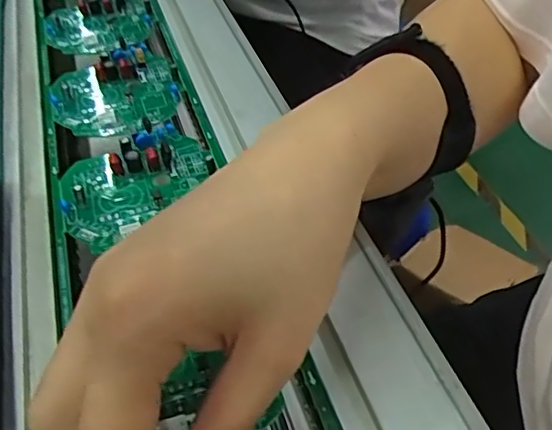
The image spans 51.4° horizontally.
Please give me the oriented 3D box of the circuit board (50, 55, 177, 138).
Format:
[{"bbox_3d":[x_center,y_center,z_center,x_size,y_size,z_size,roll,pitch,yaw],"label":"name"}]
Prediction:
[{"bbox_3d":[-0.105,-0.079,0.369,0.077,0.014,0.078,-15,46,-11],"label":"circuit board"}]

